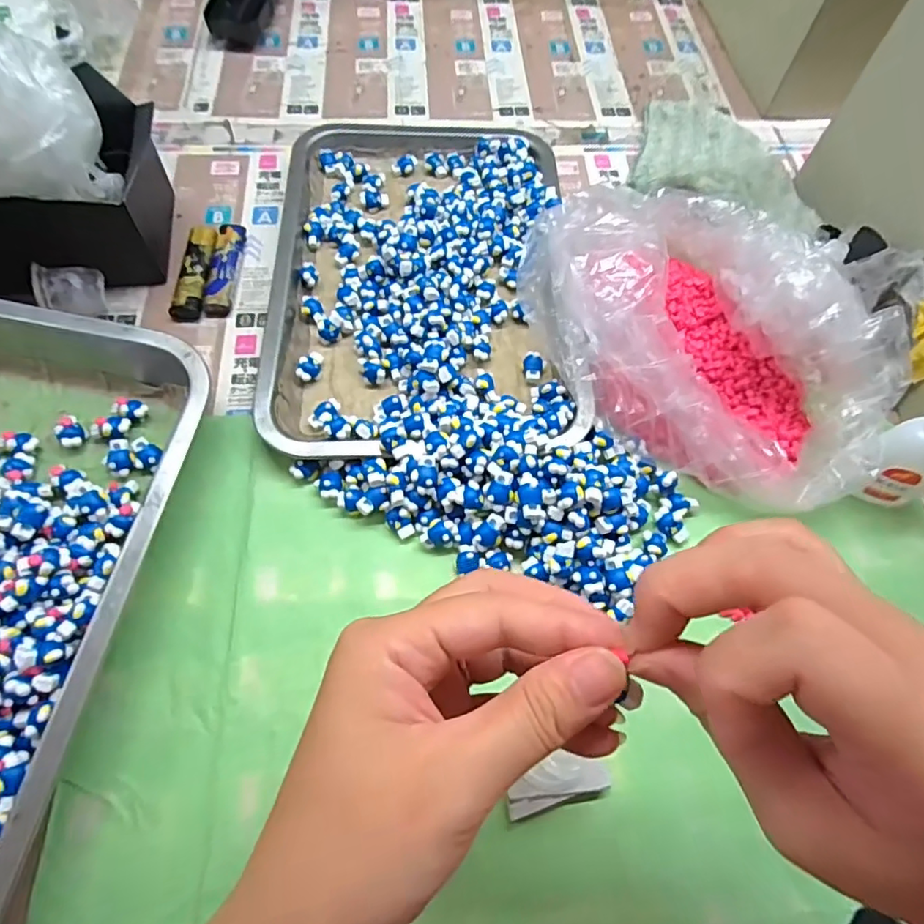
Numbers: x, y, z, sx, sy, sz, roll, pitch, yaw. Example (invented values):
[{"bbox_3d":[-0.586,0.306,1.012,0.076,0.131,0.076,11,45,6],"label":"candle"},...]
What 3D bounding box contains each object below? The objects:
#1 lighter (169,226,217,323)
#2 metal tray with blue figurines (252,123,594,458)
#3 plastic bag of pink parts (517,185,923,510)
[{"bbox_3d":[-0.193,-0.138,0.412,0.020,0.012,0.083,1,63,-3],"label":"lighter"},{"bbox_3d":[-0.029,-0.145,0.412,0.204,0.032,0.320,0,63,-3],"label":"metal tray with blue figurines"},{"bbox_3d":[0.151,-0.084,0.355,0.155,0.089,0.244,-23,67,-14],"label":"plastic bag of pink parts"}]

